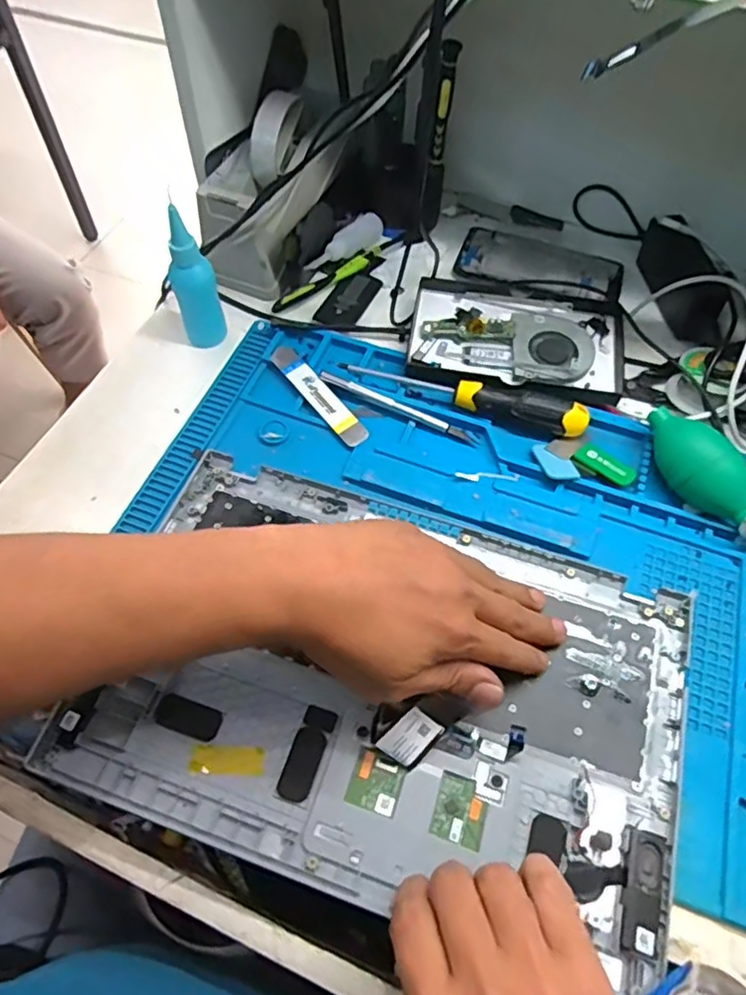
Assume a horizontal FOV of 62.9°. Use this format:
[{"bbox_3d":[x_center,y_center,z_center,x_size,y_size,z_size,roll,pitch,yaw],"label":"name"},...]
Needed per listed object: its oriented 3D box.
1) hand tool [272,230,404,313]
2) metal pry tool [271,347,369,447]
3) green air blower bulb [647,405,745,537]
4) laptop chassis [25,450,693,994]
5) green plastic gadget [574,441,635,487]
[{"bbox_3d":[-0.030,-0.213,0.573,0.150,0.010,0.012,-35,66,-20],"label":"hand tool"},{"bbox_3d":[-0.045,-0.085,0.500,0.021,0.006,0.116,-36,67,-13],"label":"metal pry tool"},{"bbox_3d":[0.240,-0.018,0.447,0.041,0.044,0.108,-31,76,-14],"label":"green air blower bulb"},{"bbox_3d":[0.008,0.115,0.382,0.353,0.034,0.232,14,61,12],"label":"laptop chassis"},{"bbox_3d":[0.180,-0.026,0.472,0.046,0.004,0.023,35,64,18],"label":"green plastic gadget"}]

